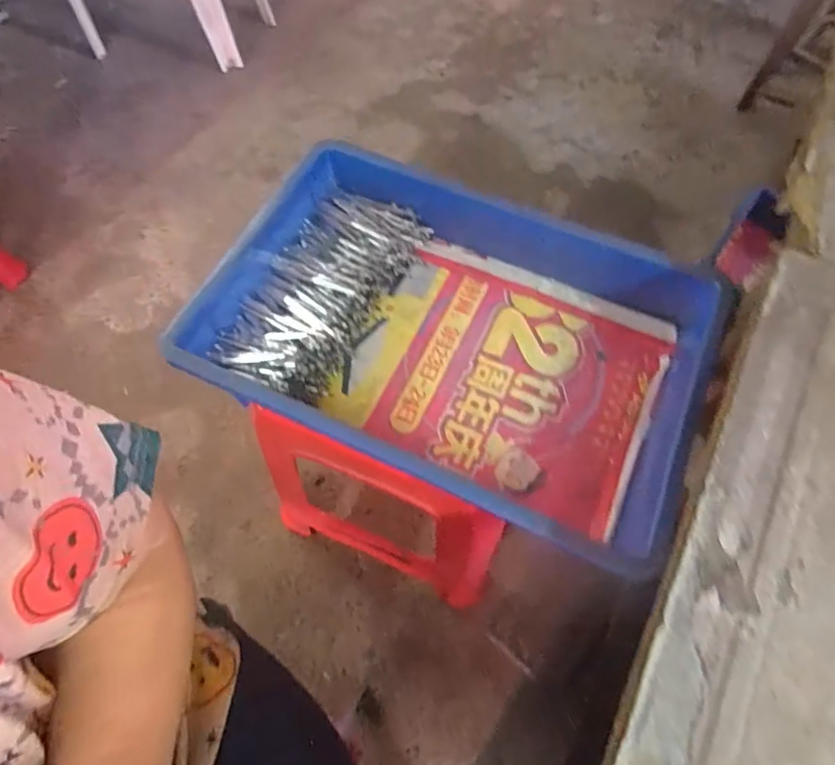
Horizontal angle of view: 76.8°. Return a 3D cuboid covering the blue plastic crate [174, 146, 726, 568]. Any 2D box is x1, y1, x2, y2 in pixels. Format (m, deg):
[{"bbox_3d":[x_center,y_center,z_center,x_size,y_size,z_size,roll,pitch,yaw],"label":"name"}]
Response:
[{"bbox_3d":[0.034,-0.046,0.494,0.426,0.081,0.268,22,66,11],"label":"blue plastic crate"}]

